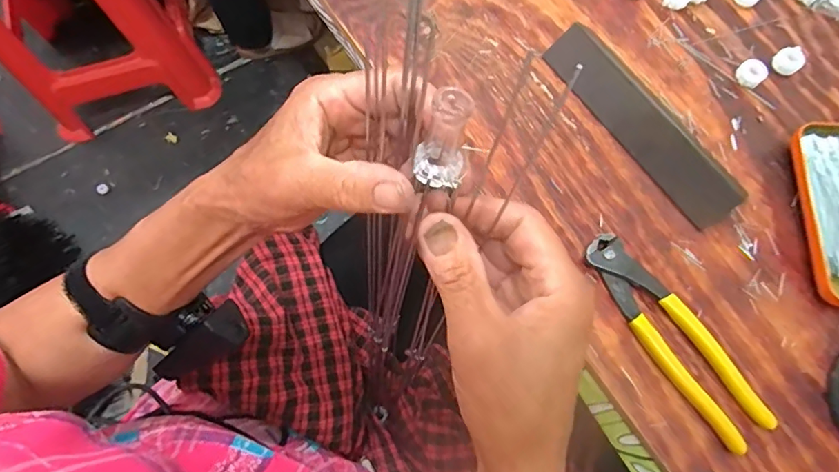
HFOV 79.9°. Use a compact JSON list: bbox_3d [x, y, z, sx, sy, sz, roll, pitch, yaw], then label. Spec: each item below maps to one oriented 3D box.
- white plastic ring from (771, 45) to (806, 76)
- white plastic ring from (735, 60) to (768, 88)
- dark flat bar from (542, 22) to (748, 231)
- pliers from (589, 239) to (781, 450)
[{"bbox_3d":[0.317,-0.150,0.428,0.027,0.008,0.022,-38,76,-11],"label":"white plastic ring"},{"bbox_3d":[0.281,-0.138,0.424,0.020,0.011,0.021,0,73,0],"label":"white plastic ring"},{"bbox_3d":[0.178,-0.093,0.404,0.040,0.028,0.193,-35,76,-10],"label":"dark flat bar"},{"bbox_3d":[0.182,0.070,0.359,0.045,0.015,0.165,-31,75,-9],"label":"pliers"}]

